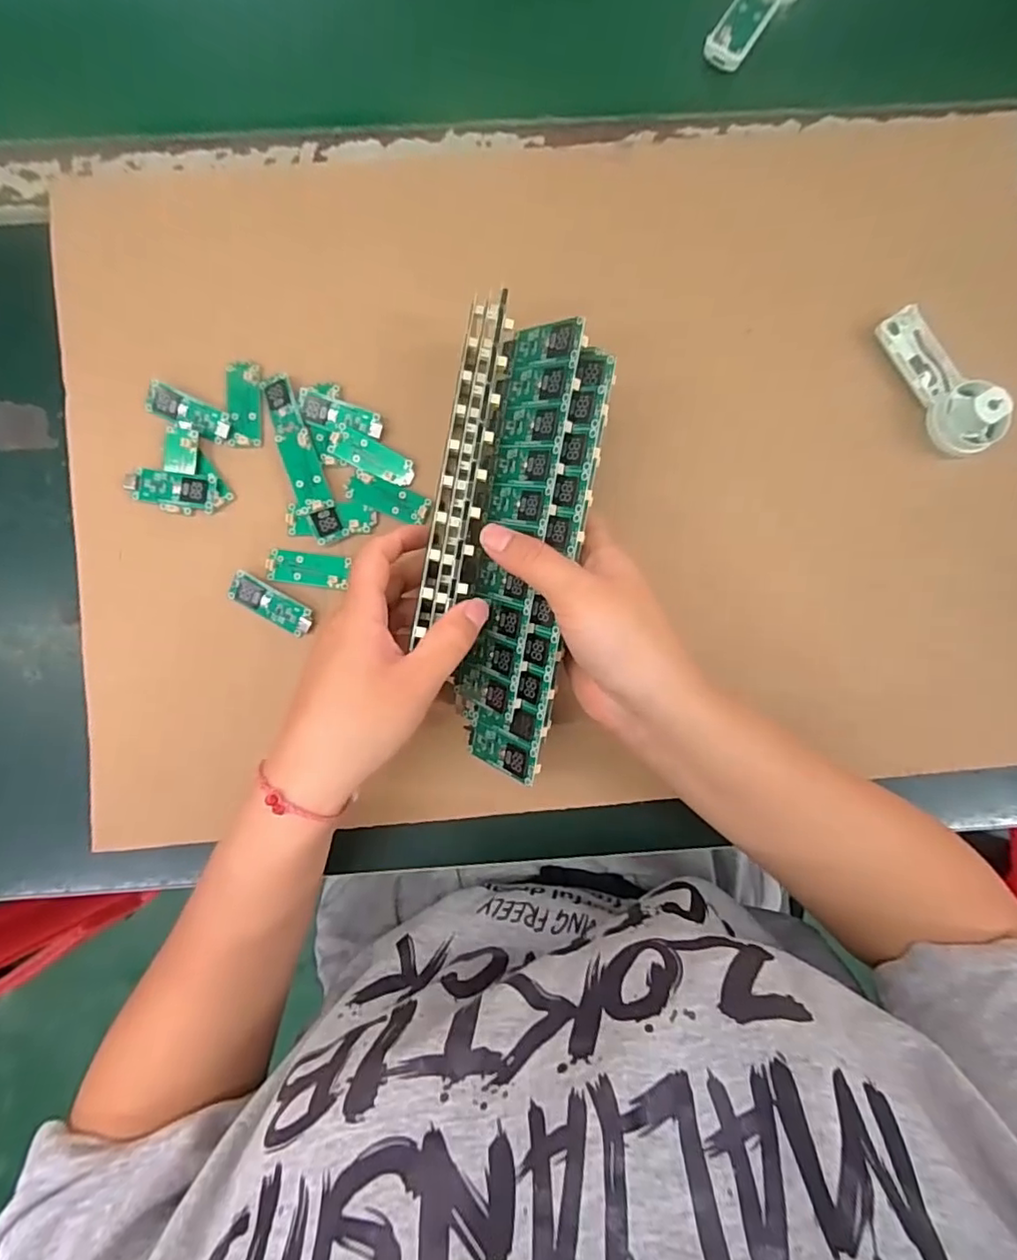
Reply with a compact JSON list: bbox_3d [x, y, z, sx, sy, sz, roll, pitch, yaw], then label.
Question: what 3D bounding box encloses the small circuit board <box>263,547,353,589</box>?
[{"bbox_3d":[-0.118,-0.036,0.338,0.045,0.004,0.018,8,87,0],"label":"small circuit board"}]

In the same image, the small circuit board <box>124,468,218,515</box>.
[{"bbox_3d":[-0.195,-0.082,0.335,0.050,0.008,0.020,9,87,0],"label":"small circuit board"}]

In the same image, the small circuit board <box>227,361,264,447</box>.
[{"bbox_3d":[-0.155,-0.134,0.340,0.020,0.004,0.049,-1,87,-1],"label":"small circuit board"}]

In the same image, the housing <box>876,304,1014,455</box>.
[{"bbox_3d":[0.252,-0.146,0.334,0.030,0.030,0.093,-33,88,-2],"label":"housing"}]

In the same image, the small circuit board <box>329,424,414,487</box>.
[{"bbox_3d":[-0.080,-0.101,0.338,0.051,0.004,0.018,27,87,1],"label":"small circuit board"}]

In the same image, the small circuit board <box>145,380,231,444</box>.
[{"bbox_3d":[-0.186,-0.126,0.335,0.048,0.008,0.017,24,87,1],"label":"small circuit board"}]

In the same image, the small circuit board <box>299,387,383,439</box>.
[{"bbox_3d":[-0.098,-0.125,0.338,0.049,0.005,0.018,16,87,0],"label":"small circuit board"}]

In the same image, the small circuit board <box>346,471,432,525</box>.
[{"bbox_3d":[-0.070,-0.078,0.337,0.048,0.004,0.018,22,87,1],"label":"small circuit board"}]

